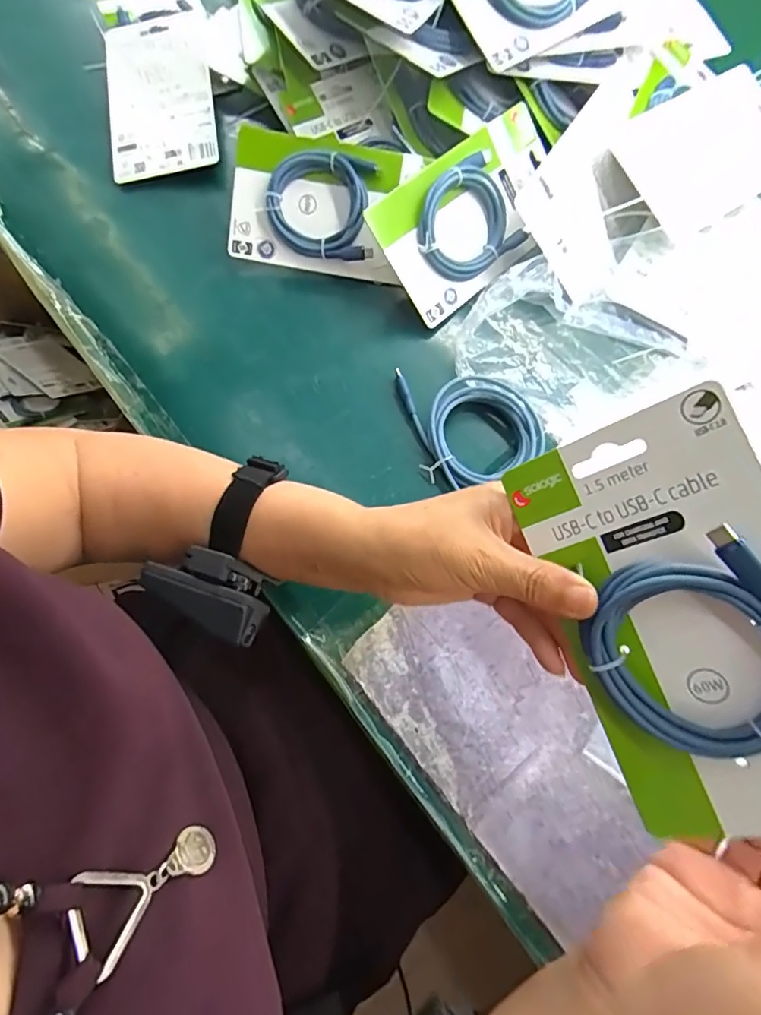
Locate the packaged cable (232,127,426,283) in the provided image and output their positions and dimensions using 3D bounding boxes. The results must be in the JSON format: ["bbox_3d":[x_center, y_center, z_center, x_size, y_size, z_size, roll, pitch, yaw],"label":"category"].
[{"bbox_3d":[-0.053,-0.253,0.443,0.145,0.019,0.102,11,102,2],"label":"packaged cable"}]

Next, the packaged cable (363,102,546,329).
[{"bbox_3d":[0.082,-0.239,0.433,0.175,0.020,0.100,-40,112,-12],"label":"packaged cable"}]

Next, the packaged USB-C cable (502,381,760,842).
[{"bbox_3d":[0.125,0.049,0.222,0.096,0.018,0.177,-26,80,34],"label":"packaged USB-C cable"}]

